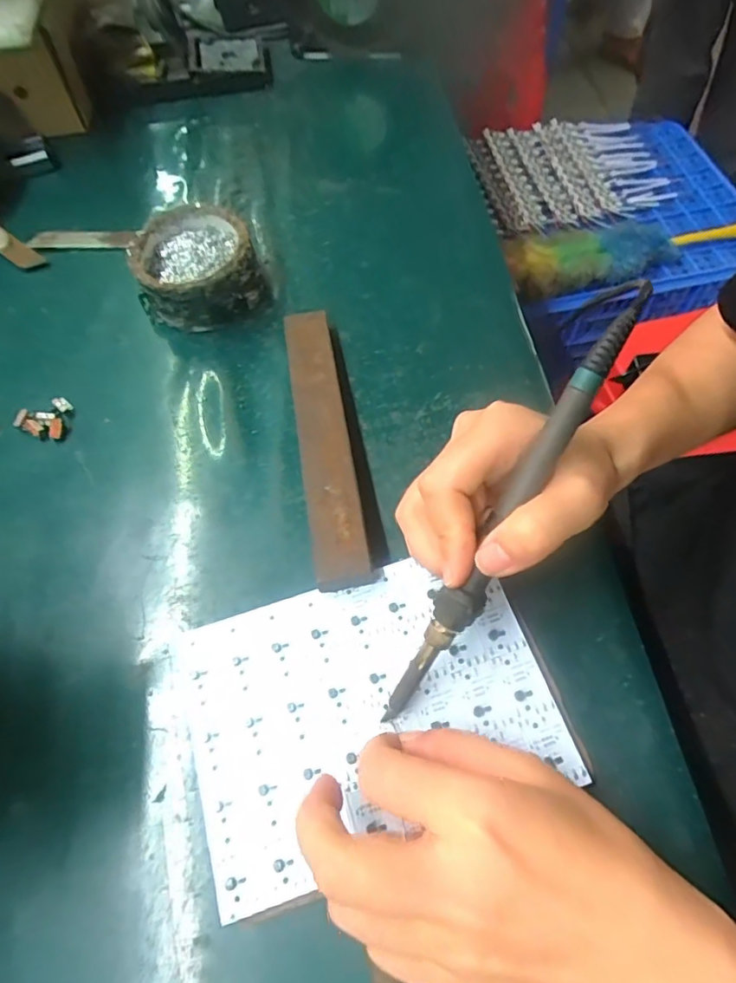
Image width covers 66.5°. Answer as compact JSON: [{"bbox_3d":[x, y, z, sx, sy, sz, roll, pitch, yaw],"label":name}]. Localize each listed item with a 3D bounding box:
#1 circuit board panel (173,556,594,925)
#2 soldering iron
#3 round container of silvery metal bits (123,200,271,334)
[{"bbox_3d":[-0.001,0.101,0.270,0.167,0.004,0.122,-18,63,-5],"label":"circuit board panel"},{"bbox_3d":[0.057,0.014,0.238,0.017,0.015,0.212,31,103,18],"label":"soldering iron"},{"bbox_3d":[-0.122,-0.157,0.400,0.084,0.044,0.079,-1,63,3],"label":"round container of silvery metal bits"}]

